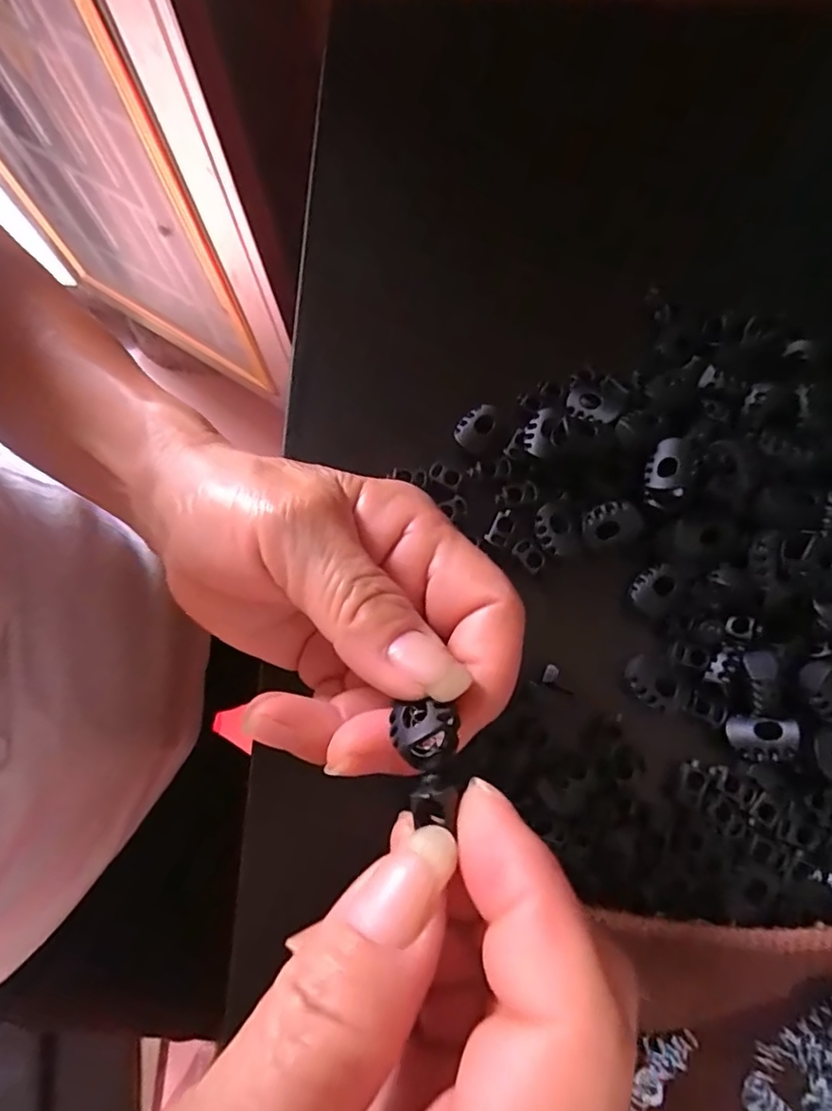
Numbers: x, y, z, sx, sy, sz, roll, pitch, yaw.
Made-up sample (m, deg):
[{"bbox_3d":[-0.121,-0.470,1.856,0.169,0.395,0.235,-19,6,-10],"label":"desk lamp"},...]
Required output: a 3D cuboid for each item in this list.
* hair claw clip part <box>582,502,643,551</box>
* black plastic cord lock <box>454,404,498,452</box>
[{"bbox_3d":[0.072,-0.010,0.212,0.019,0.004,0.019,-34,98,19],"label":"hair claw clip part"},{"bbox_3d":[0.024,-0.051,0.230,0.013,0.008,0.018,32,78,8],"label":"black plastic cord lock"}]

